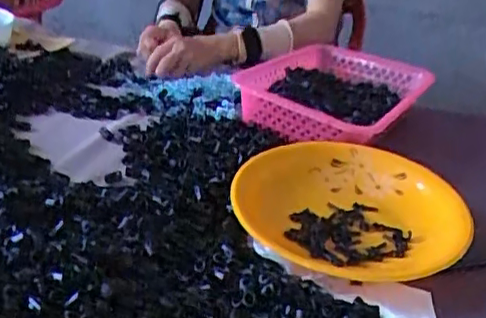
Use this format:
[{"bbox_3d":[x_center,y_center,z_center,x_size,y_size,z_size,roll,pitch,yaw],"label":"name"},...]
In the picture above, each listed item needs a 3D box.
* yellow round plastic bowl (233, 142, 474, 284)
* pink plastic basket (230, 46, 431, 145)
[{"bbox_3d":[0.111,0.051,0.646,0.245,0.043,0.237,5,27,-3],"label":"yellow round plastic bowl"},{"bbox_3d":[0.152,-0.104,0.897,0.208,0.065,0.340,20,29,24],"label":"pink plastic basket"}]

